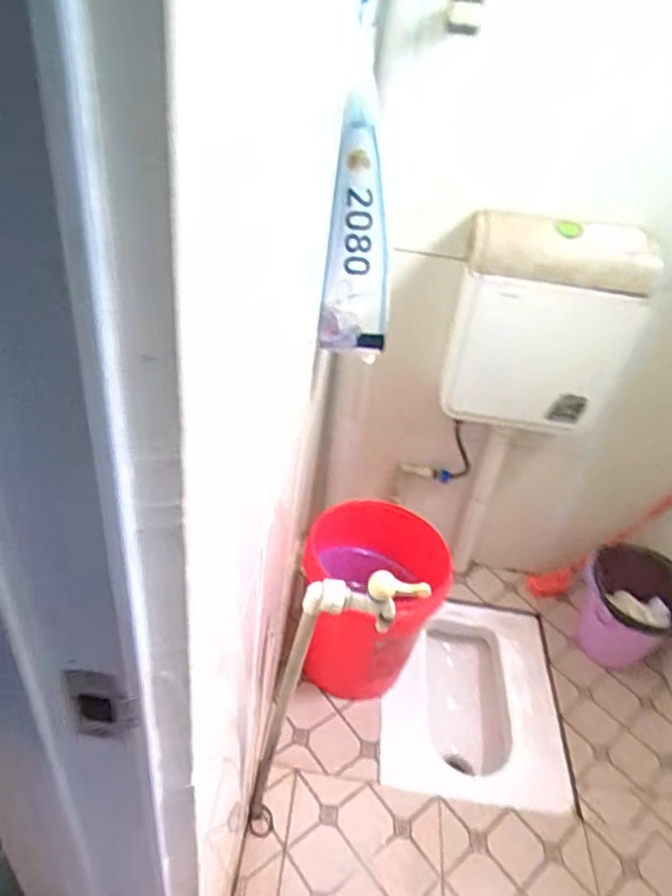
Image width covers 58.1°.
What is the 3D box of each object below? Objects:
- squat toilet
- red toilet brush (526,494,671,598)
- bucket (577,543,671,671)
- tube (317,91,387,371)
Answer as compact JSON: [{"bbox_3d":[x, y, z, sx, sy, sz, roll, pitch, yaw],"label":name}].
[{"bbox_3d":[0.313,0.611,1.457,0.408,0.151,0.496,9,39,1],"label":"squat toilet"},{"bbox_3d":[0.724,0.240,1.570,0.504,0.080,0.066,-38,42,12],"label":"red toilet brush"},{"bbox_3d":[0.707,0.404,1.475,0.250,0.282,0.259,5,39,-4],"label":"bucket"},{"bbox_3d":[0.031,-0.231,0.696,0.082,0.272,0.047,7,39,-1],"label":"tube"}]

